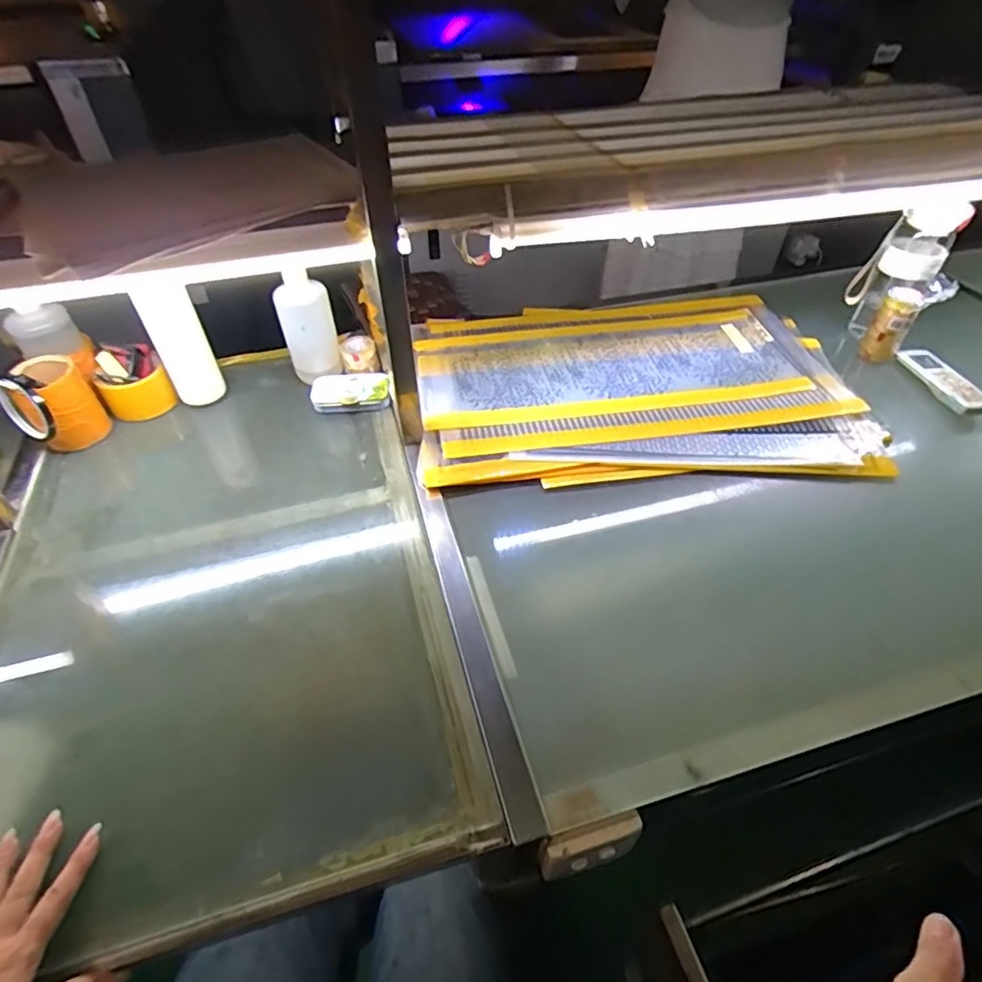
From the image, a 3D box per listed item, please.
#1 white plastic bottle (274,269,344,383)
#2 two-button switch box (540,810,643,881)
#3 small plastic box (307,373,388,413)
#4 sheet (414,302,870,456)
[{"bbox_3d":[-0.262,-0.235,0.824,0.075,0.147,0.070,-14,49,-13],"label":"white plastic bottle"},{"bbox_3d":[0.088,0.318,0.513,0.091,0.064,0.023,-12,48,-11],"label":"two-button switch box"},{"bbox_3d":[-0.205,-0.143,0.843,0.112,0.034,0.062,-8,47,-7],"label":"small plastic box"},{"bbox_3d":[0.208,-0.195,0.900,0.628,0.015,0.339,-8,47,-7],"label":"sheet"}]

